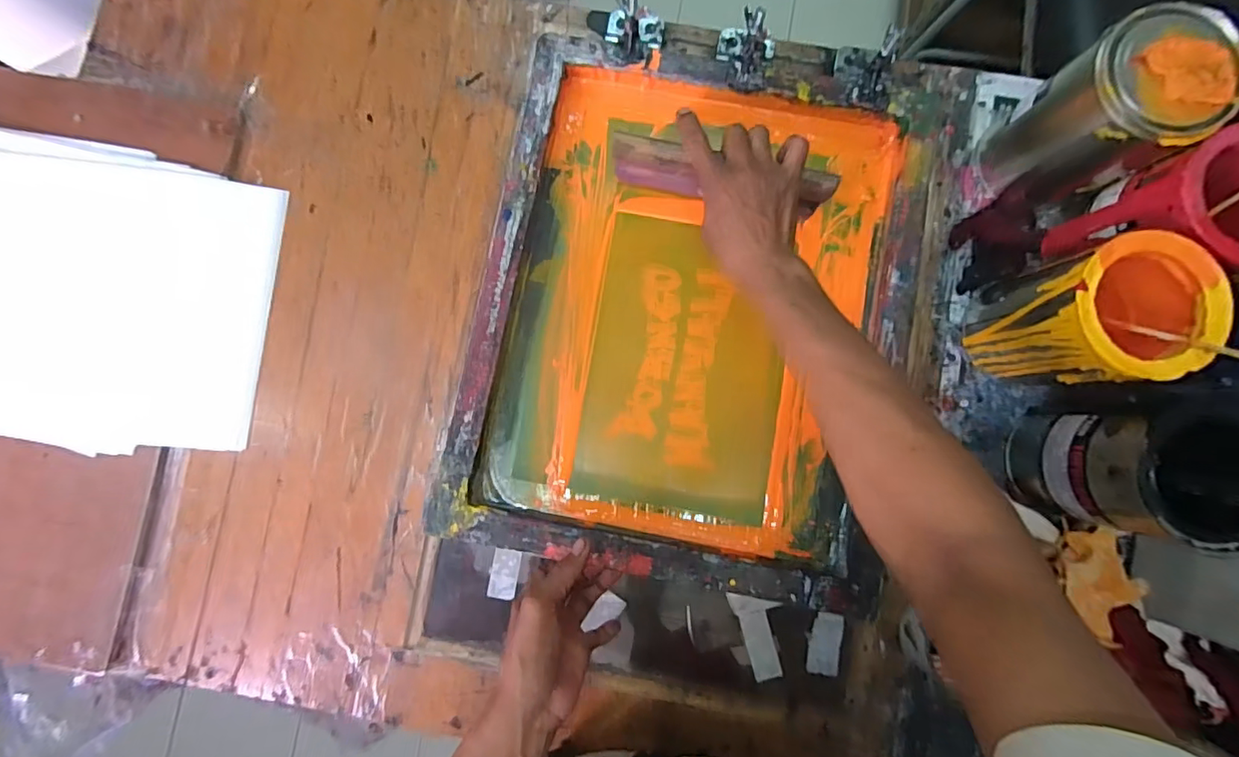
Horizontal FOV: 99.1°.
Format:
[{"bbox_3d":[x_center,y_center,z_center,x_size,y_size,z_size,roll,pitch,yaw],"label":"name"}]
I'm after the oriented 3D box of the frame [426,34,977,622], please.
[{"bbox_3d":[0.094,-0.060,0.510,0.444,0.047,0.488,10,86,1],"label":"frame"}]

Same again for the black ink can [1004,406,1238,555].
[{"bbox_3d":[0.439,0.078,0.450,0.117,0.149,0.100,-1,85,1],"label":"black ink can"}]

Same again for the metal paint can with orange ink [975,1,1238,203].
[{"bbox_3d":[0.421,-0.228,0.465,0.101,0.159,0.102,0,85,1],"label":"metal paint can with orange ink"}]

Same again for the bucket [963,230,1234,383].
[{"bbox_3d":[0.400,-0.049,0.462,0.110,0.147,0.109,-2,85,0],"label":"bucket"}]

